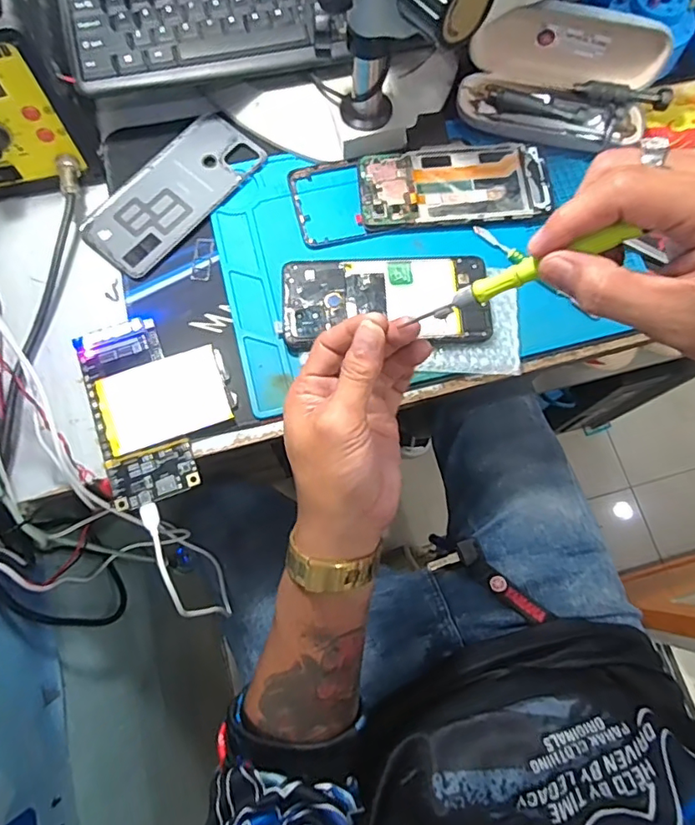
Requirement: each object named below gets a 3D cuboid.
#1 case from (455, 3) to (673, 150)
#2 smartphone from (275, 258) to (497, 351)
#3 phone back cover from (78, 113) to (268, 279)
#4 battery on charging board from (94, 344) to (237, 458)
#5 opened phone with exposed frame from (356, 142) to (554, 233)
[{"bbox_3d":[0.186,-0.280,0.450,0.172,0.070,0.094,18,76,5],"label":"case"},{"bbox_3d":[0.030,-0.087,0.427,0.160,0.012,0.071,-3,75,-1],"label":"smartphone"},{"bbox_3d":[-0.148,-0.190,0.460,0.075,0.005,0.162,41,79,10],"label":"phone back cover"},{"bbox_3d":[-0.137,-0.011,0.407,0.095,0.008,0.063,-22,76,-5],"label":"battery on charging board"},{"bbox_3d":[0.090,-0.194,0.457,0.157,0.010,0.071,-6,75,-1],"label":"opened phone with exposed frame"}]

